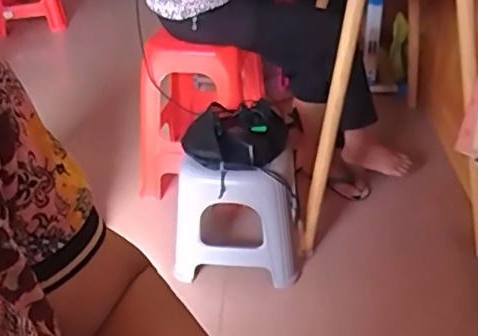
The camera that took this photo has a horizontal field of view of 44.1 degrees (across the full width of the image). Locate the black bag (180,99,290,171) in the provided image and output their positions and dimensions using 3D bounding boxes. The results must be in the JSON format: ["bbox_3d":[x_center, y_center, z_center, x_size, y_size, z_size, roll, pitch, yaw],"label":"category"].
[{"bbox_3d":[-0.007,-0.084,1.422,0.217,0.084,0.234,22,40,33],"label":"black bag"}]

